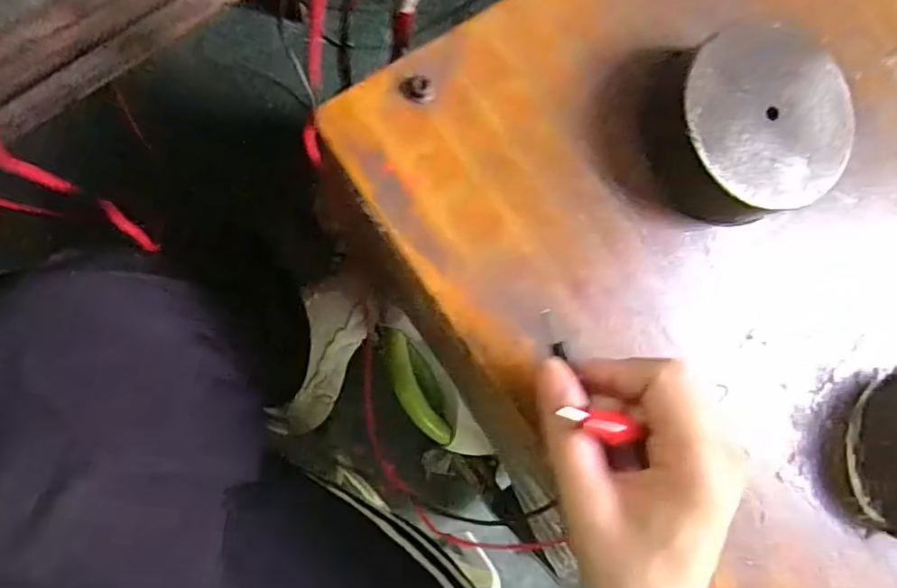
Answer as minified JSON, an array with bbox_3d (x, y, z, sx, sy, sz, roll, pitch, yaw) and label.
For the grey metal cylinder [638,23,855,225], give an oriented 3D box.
[{"bbox_3d":[0.145,-0.082,0.291,0.097,0.039,0.089,-16,92,-11],"label":"grey metal cylinder"}]

